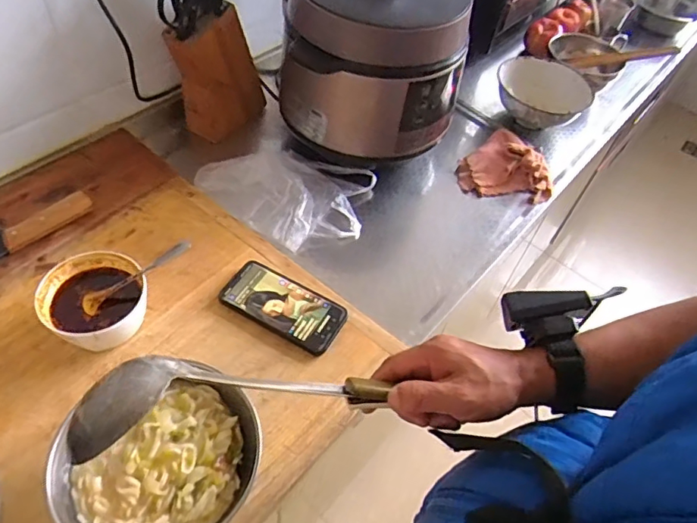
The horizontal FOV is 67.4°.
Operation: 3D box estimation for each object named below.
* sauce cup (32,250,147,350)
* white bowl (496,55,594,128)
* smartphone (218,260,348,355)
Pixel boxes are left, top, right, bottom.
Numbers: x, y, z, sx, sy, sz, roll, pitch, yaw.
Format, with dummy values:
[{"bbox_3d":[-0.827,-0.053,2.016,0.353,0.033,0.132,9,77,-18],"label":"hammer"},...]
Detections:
[{"bbox_3d":[-0.292,0.049,0.612,0.111,0.059,0.108,0,50,0],"label":"sauce cup"},{"bbox_3d":[0.372,-0.316,1.005,0.168,0.099,0.168,0,50,0],"label":"white bowl"},{"bbox_3d":[-0.082,0.054,0.662,0.153,0.013,0.076,23,53,18],"label":"smartphone"}]

